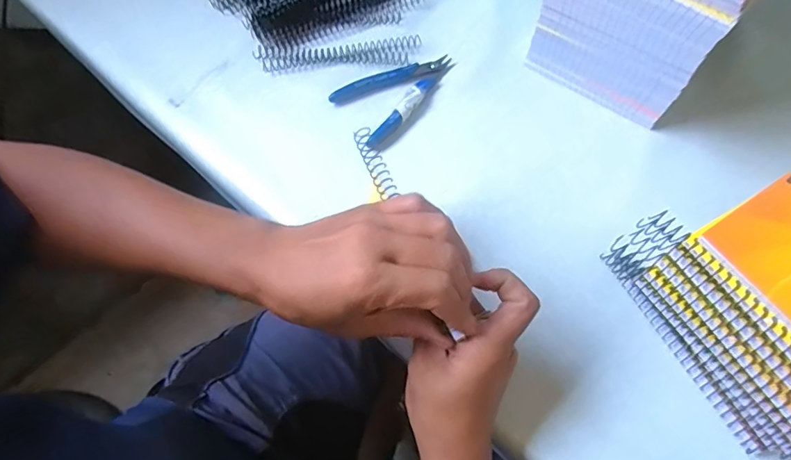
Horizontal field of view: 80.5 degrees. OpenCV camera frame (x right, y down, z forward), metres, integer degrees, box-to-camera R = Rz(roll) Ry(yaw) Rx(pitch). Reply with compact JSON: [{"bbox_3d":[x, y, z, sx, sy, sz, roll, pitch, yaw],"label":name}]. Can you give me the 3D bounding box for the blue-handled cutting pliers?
[{"bbox_3d":[0.007,-0.129,0.435,0.117,0.011,0.070,-32,67,-14],"label":"blue-handled cutting pliers"}]

